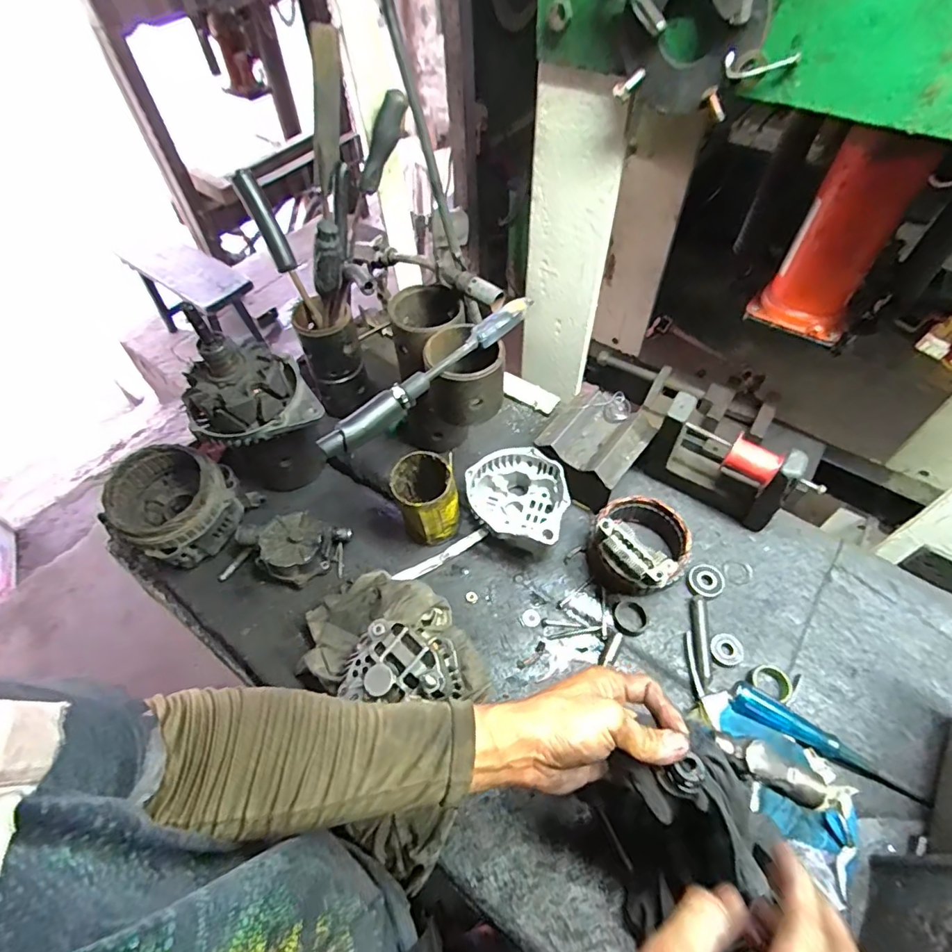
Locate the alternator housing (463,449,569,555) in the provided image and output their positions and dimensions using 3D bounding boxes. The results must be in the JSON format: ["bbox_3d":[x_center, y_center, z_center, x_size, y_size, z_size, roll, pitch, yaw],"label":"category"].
[{"bbox_3d":[0.055,0.043,0.660,0.119,0.076,0.146,-9,55,-3],"label":"alternator housing"}]

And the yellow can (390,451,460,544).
[{"bbox_3d":[-0.061,0.036,0.654,0.072,0.131,0.076,-2,55,2],"label":"yellow can"}]

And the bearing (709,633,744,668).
[{"bbox_3d":[0.282,0.196,0.579,0.036,0.011,0.034,-2,55,2],"label":"bearing"}]

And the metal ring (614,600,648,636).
[{"bbox_3d":[0.181,0.166,0.603,0.037,0.012,0.042,5,55,6],"label":"metal ring"}]

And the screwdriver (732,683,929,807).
[{"bbox_3d":[0.346,0.269,0.510,0.178,0.033,0.028,26,60,20],"label":"screwdriver"}]

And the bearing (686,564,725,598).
[{"bbox_3d":[0.280,0.129,0.625,0.043,0.013,0.040,-2,55,2],"label":"bearing"}]

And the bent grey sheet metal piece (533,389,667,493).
[{"bbox_3d":[0.161,-0.058,0.668,0.117,0.029,0.122,35,64,24],"label":"bent grey sheet metal piece"}]

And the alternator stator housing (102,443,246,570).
[{"bbox_3d":[-0.385,0.038,0.662,0.128,0.111,0.126,-2,55,2],"label":"alternator stator housing"}]

